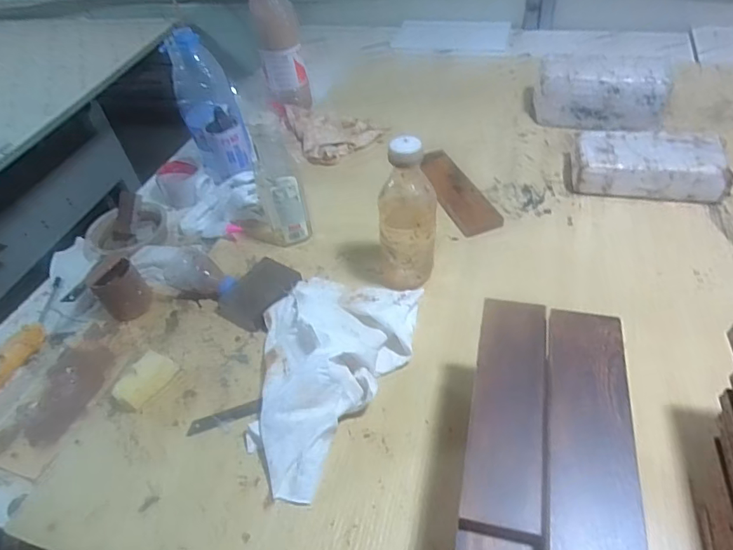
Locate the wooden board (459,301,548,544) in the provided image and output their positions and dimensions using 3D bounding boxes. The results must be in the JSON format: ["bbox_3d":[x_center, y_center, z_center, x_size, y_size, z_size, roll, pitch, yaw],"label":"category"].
[{"bbox_3d":[0.121,0.106,0.417,0.059,0.008,0.207,8,48,13],"label":"wooden board"}]

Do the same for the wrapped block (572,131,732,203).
[{"bbox_3d":[0.432,-0.169,0.761,0.207,0.068,0.102,10,49,16],"label":"wrapped block"}]

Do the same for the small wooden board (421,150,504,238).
[{"bbox_3d":[0.141,-0.143,0.807,0.071,0.011,0.222,-17,47,-10],"label":"small wooden board"}]

